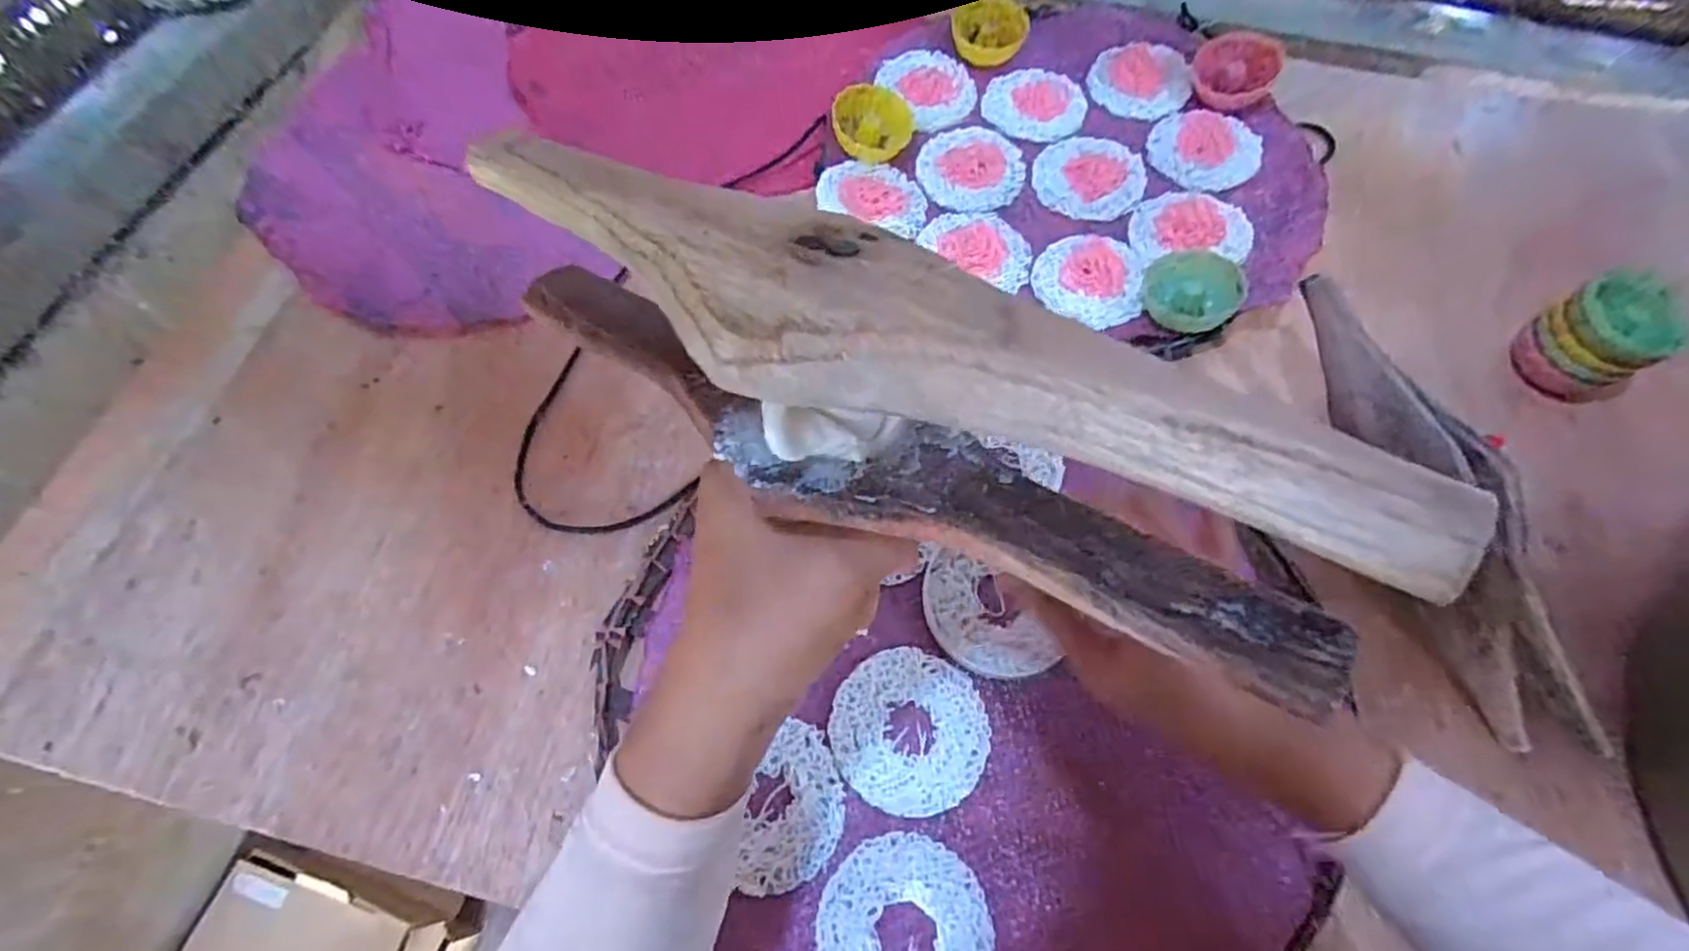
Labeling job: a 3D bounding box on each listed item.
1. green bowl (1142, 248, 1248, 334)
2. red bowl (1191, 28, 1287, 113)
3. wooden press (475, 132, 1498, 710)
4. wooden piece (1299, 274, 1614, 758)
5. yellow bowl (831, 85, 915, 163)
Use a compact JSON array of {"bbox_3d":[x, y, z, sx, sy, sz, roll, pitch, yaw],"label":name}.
[{"bbox_3d":[0.228,-0.123,0.469,0.059,0.020,0.062,0,66,-1],"label":"green bowl"},{"bbox_3d":[0.300,-0.312,0.549,0.060,0.033,0.054,29,69,11],"label":"red bowl"},{"bbox_3d":[-0.005,-0.028,0.184,0.263,0.066,0.051,27,68,19],"label":"wooden press"},{"bbox_3d":[0.335,0.018,0.402,0.058,0.049,0.289,-23,87,-11],"label":"wooden piece"},{"bbox_3d":[0.021,-0.264,0.540,0.060,0.024,0.052,2,66,-1],"label":"yellow bowl"}]

